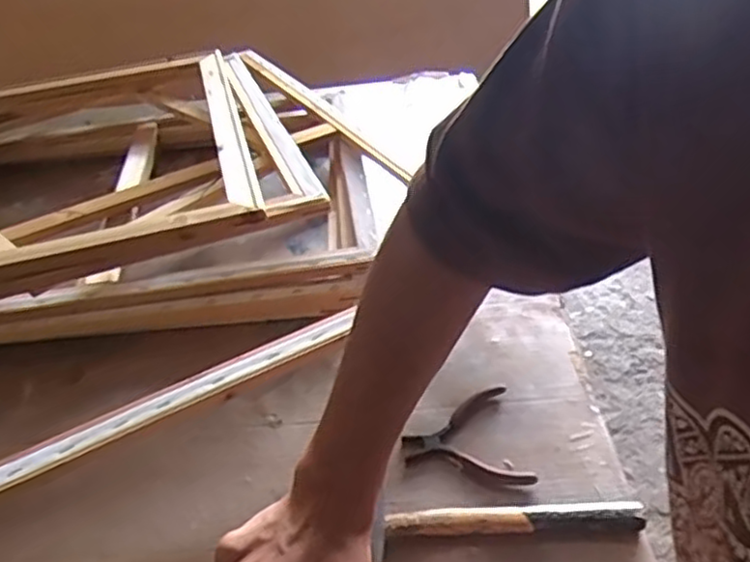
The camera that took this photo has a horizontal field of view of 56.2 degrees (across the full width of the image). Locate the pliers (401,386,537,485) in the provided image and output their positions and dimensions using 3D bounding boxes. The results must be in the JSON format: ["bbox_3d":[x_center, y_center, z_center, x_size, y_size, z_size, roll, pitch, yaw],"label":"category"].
[{"bbox_3d":[0.073,0.133,0.594,0.099,0.007,0.100,-8,38,-2],"label":"pliers"}]

